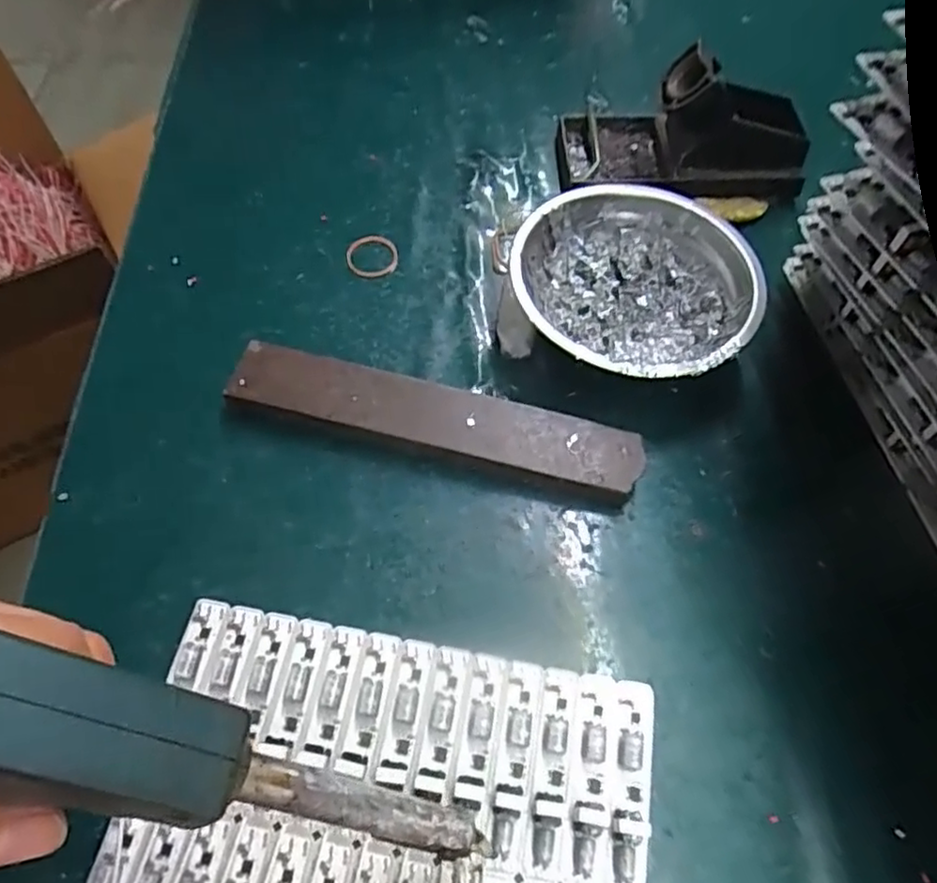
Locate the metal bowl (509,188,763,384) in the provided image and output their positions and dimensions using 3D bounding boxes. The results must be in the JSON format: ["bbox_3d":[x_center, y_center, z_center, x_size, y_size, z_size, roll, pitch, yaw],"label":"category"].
[{"bbox_3d":[0.085,-0.077,0.348,0.122,0.038,0.120,1,60,-1],"label":"metal bowl"}]

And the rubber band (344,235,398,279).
[{"bbox_3d":[-0.057,-0.110,0.390,0.030,0.005,0.034,-7,61,-5],"label":"rubber band"}]

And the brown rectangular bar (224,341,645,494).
[{"bbox_3d":[-0.017,-0.011,0.326,0.200,0.018,0.034,13,61,6],"label":"brown rectangular bar"}]

